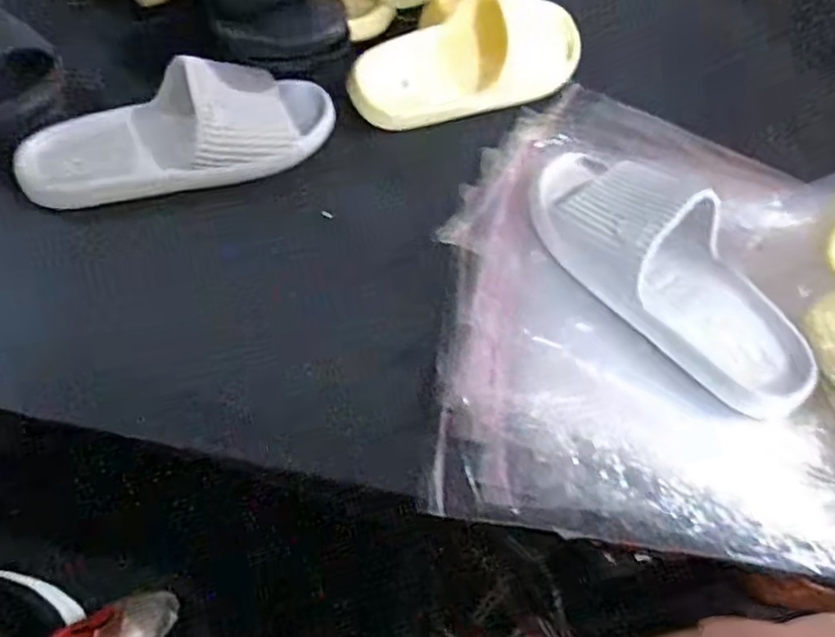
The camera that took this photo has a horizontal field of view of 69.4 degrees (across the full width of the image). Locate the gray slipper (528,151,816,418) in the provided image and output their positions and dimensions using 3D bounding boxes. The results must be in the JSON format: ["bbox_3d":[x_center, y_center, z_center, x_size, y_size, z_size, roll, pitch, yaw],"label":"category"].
[{"bbox_3d":[0.193,-0.046,0.454,0.105,0.055,0.252,-34,67,-24],"label":"gray slipper"}]

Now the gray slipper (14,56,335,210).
[{"bbox_3d":[-0.200,-0.160,0.517,0.261,0.061,0.094,-12,60,-13],"label":"gray slipper"}]

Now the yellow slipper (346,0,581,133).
[{"bbox_3d":[0.060,-0.256,0.582,0.255,0.058,0.092,-22,62,-19],"label":"yellow slipper"}]

